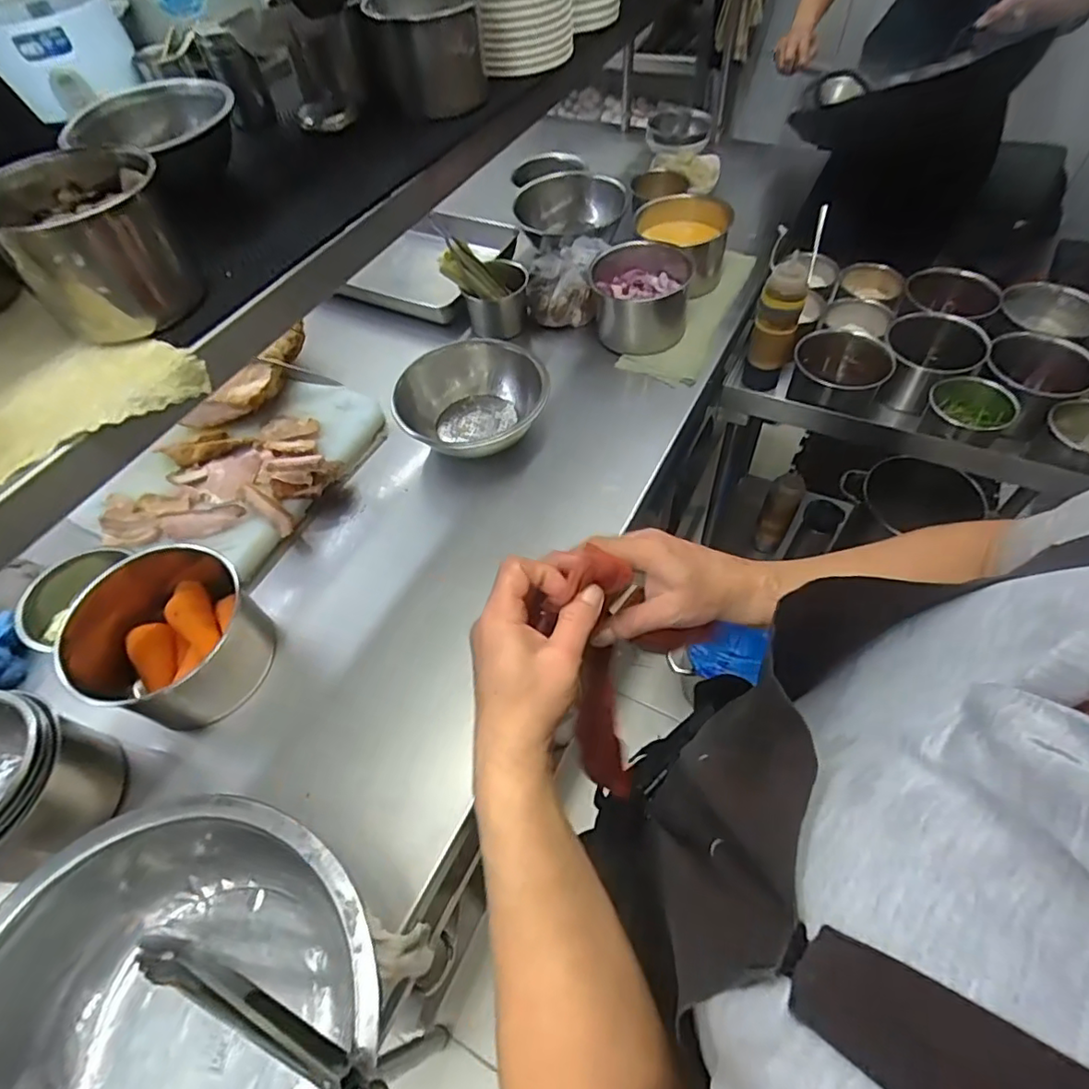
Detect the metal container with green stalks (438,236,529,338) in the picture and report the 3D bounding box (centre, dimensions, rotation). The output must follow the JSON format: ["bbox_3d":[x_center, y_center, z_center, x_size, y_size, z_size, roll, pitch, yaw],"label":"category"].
[{"bbox_3d":[-0.101,-0.454,1.023,0.134,0.155,0.097,0,55,6],"label":"metal container with green stalks"}]

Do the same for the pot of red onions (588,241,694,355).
[{"bbox_3d":[0.167,-0.421,1.016,0.171,0.123,0.157,4,56,8],"label":"pot of red onions"}]

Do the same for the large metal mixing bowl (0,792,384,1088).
[{"bbox_3d":[-0.289,0.408,0.473,0.334,0.158,0.327,-3,55,4],"label":"large metal mixing bowl"}]

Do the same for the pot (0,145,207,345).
[{"bbox_3d":[-0.321,-0.218,0.422,0.109,0.097,0.100,-3,55,4],"label":"pot"}]

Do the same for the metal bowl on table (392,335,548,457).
[{"bbox_3d":[-0.106,-0.210,0.885,0.193,0.096,0.218,22,60,20],"label":"metal bowl on table"}]

